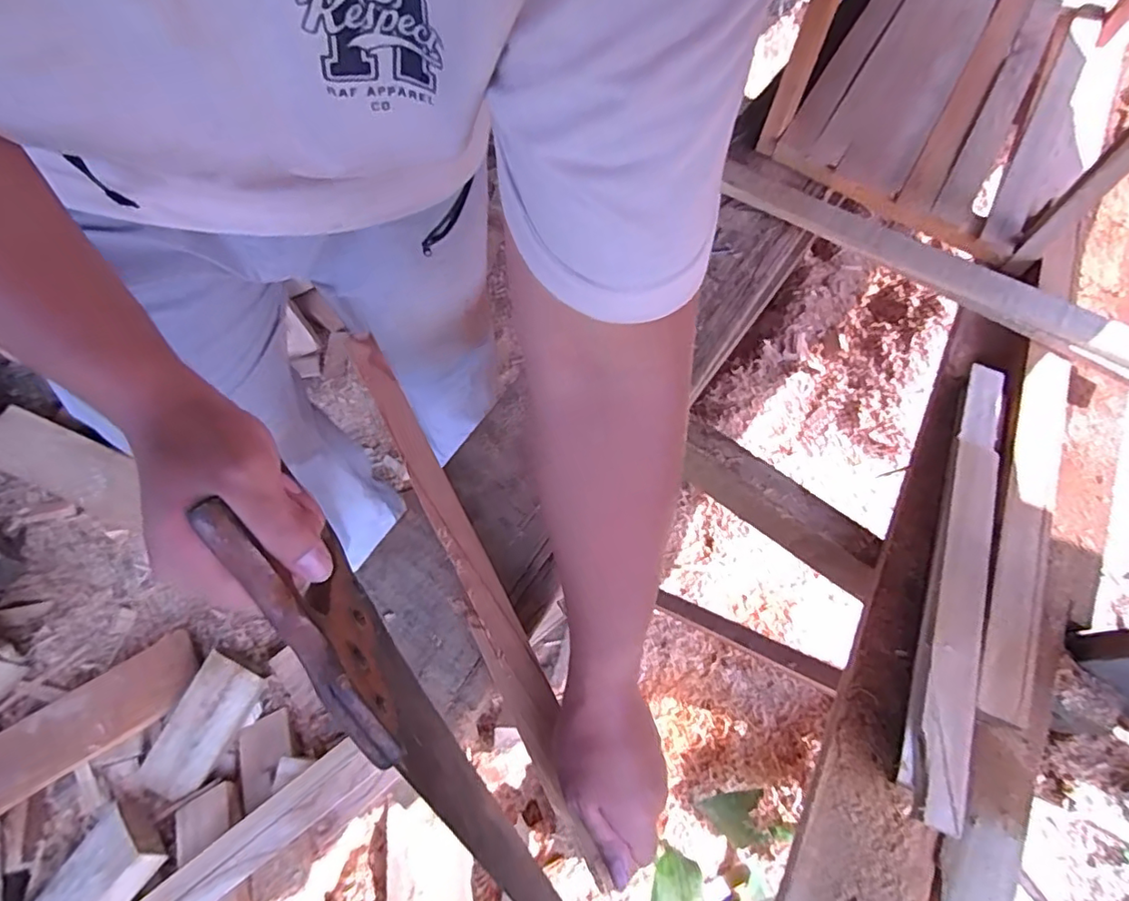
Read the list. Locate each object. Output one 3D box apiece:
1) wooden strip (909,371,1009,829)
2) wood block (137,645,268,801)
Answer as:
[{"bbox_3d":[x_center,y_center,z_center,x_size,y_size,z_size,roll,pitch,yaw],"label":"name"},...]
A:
[{"bbox_3d":[0.340,0.098,0.488,0.041,0.026,0.407,20,65,7],"label":"wooden strip"},{"bbox_3d":[-0.607,0.460,0.953,0.104,0.039,0.231,28,80,11],"label":"wood block"}]

